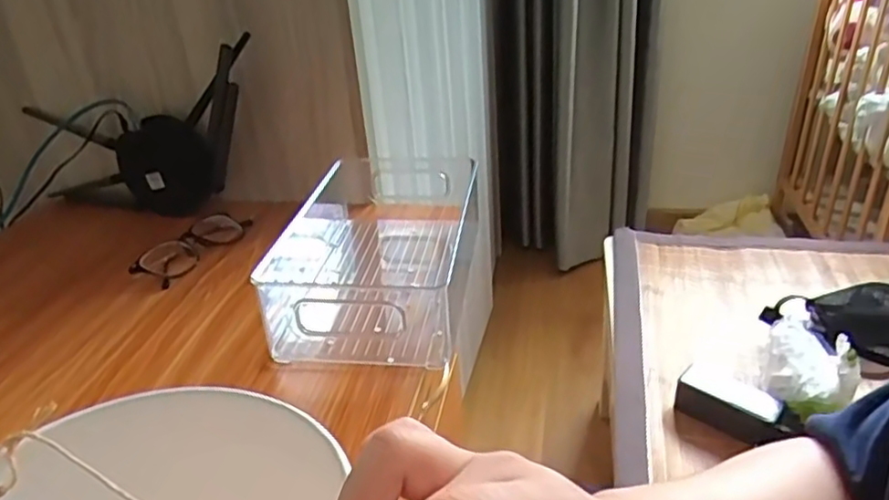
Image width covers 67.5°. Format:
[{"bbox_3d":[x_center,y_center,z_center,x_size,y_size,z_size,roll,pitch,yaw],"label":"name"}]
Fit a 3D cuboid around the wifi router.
[{"bbox_3d":[-0.352,-0.134,0.765,0.310,0.175,0.048,4,29,15],"label":"wifi router"}]

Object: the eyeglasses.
[{"bbox_3d":[-0.266,-0.006,0.701,0.057,0.023,0.137,8,31,23],"label":"eyeglasses"}]

